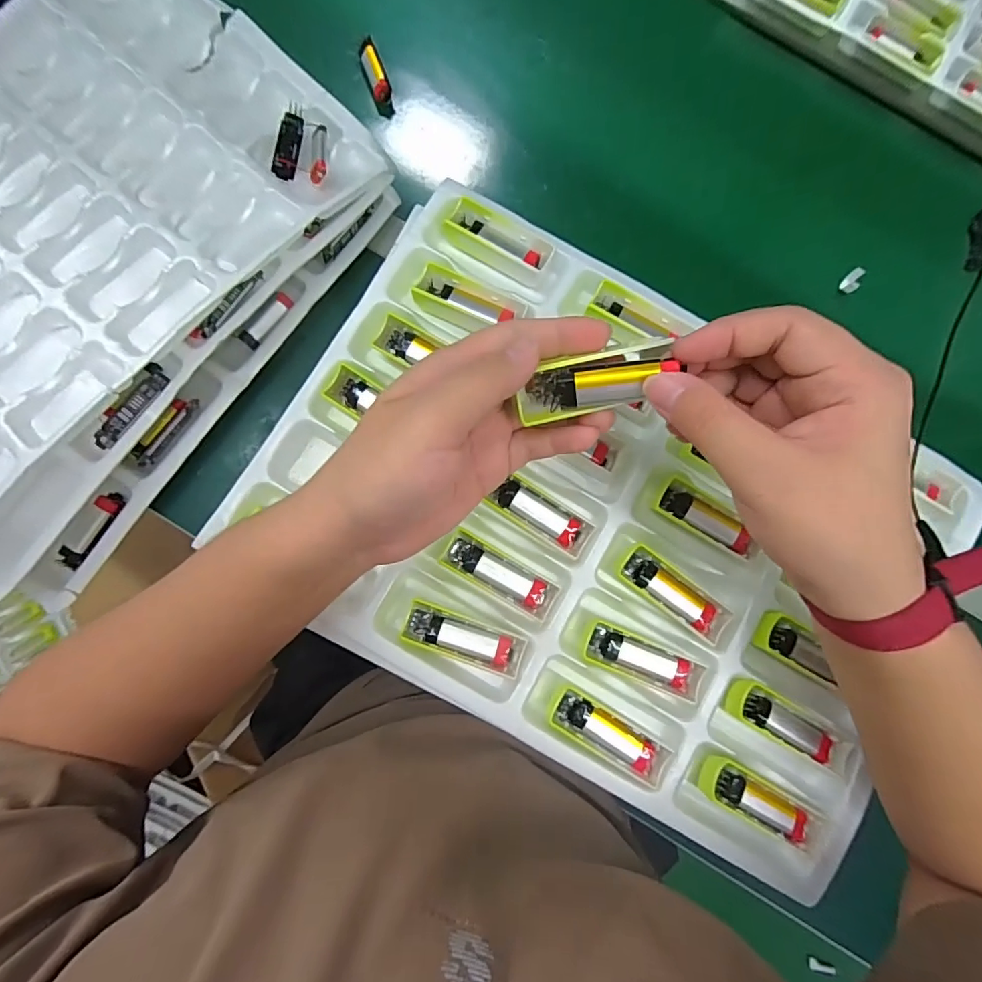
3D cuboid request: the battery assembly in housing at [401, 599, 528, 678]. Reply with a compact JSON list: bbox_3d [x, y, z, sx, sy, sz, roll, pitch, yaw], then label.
[{"bbox_3d":[-0.018,0.097,0.332,0.078,0.015,0.028,20,81,-1],"label":"battery assembly in housing"}]

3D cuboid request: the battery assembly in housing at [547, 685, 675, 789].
[{"bbox_3d":[0.075,0.157,0.329,0.080,0.019,0.026,32,81,1],"label":"battery assembly in housing"}]

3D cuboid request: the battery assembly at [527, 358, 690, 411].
[{"bbox_3d":[0.051,-0.050,0.233,0.066,0.010,0.018,-7,81,17],"label":"battery assembly"}]

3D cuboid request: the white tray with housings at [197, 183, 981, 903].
[{"bbox_3d":[0.083,0.013,0.352,0.452,0.027,0.321,30,81,1],"label":"white tray with housings"}]

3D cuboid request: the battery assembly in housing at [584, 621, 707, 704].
[{"bbox_3d":[0.099,0.112,0.336,0.078,0.015,0.025,23,81,0],"label":"battery assembly in housing"}]

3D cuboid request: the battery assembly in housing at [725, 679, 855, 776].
[{"bbox_3d":[0.197,0.153,0.332,0.085,0.013,0.025,30,81,1],"label":"battery assembly in housing"}]

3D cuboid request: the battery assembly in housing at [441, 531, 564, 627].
[{"bbox_3d":[0.006,0.057,0.338,0.079,0.011,0.028,30,81,1],"label":"battery assembly in housing"}]

